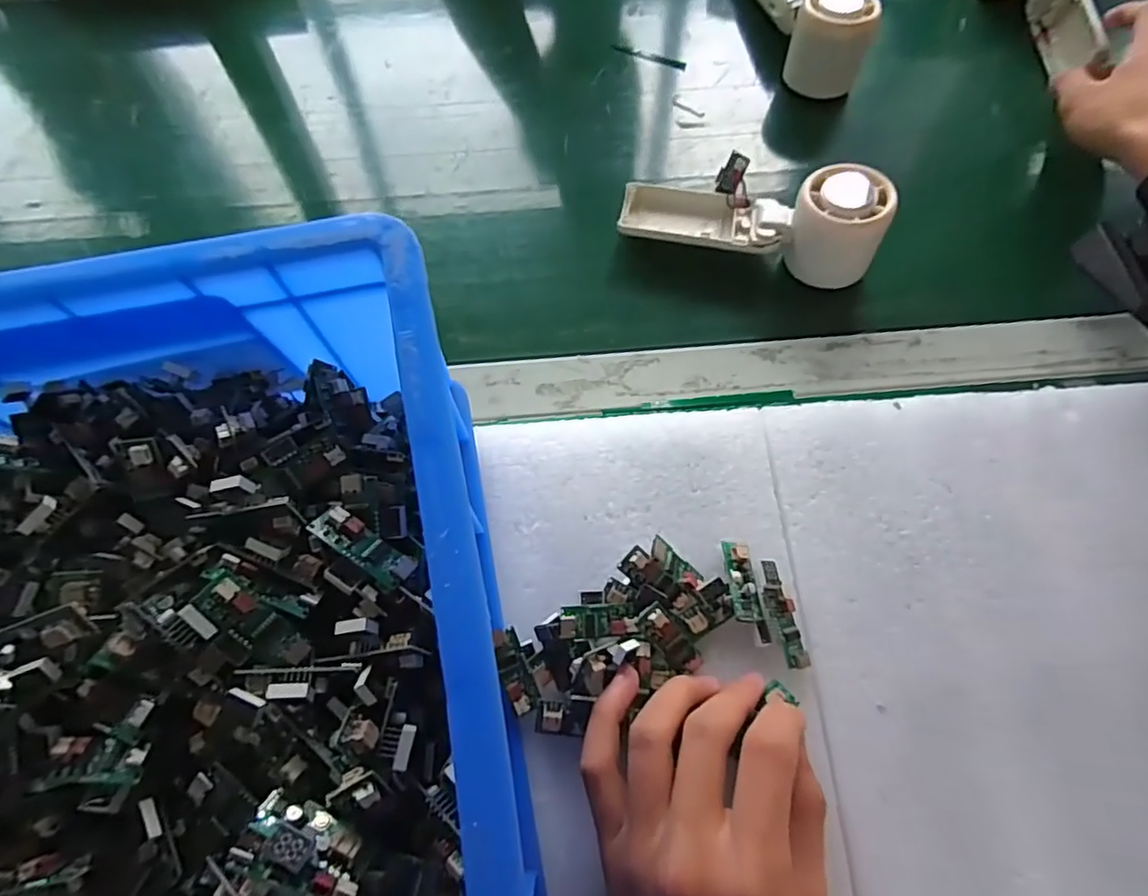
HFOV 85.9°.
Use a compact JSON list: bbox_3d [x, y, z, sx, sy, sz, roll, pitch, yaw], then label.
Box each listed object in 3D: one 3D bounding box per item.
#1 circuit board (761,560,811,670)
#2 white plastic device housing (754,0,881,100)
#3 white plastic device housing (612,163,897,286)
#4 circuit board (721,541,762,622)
[{"bbox_3d":[0.097,0.077,0.288,0.013,0.009,0.049,-14,77,-6],"label":"circuit board"},{"bbox_3d":[0.181,-0.347,0.478,0.051,0.053,0.152,-12,67,-6],"label":"white plastic device housing"},{"bbox_3d":[0.113,-0.149,0.402,0.161,0.063,0.049,15,68,6],"label":"white plastic device housing"},{"bbox_3d":[0.080,0.063,0.293,0.014,0.009,0.038,-2,67,-2],"label":"circuit board"}]

